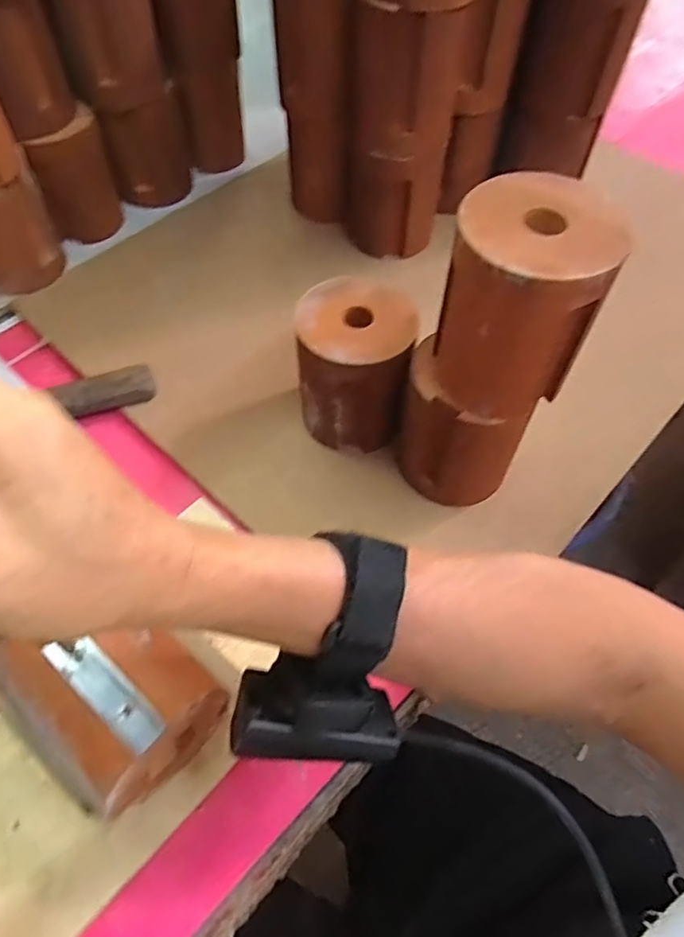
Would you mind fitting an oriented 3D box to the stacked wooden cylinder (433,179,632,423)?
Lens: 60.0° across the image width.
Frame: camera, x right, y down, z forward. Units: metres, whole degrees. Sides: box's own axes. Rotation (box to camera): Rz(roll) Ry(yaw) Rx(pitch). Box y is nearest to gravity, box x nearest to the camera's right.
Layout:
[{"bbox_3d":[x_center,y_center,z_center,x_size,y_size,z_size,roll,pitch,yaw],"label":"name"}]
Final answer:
[{"bbox_3d":[0.091,-0.086,0.314,0.072,0.105,0.067,12,60,4],"label":"stacked wooden cylinder"}]

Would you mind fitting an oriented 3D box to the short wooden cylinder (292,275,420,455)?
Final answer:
[{"bbox_3d":[0.009,-0.070,0.420,0.077,0.101,0.076,9,59,3],"label":"short wooden cylinder"}]

